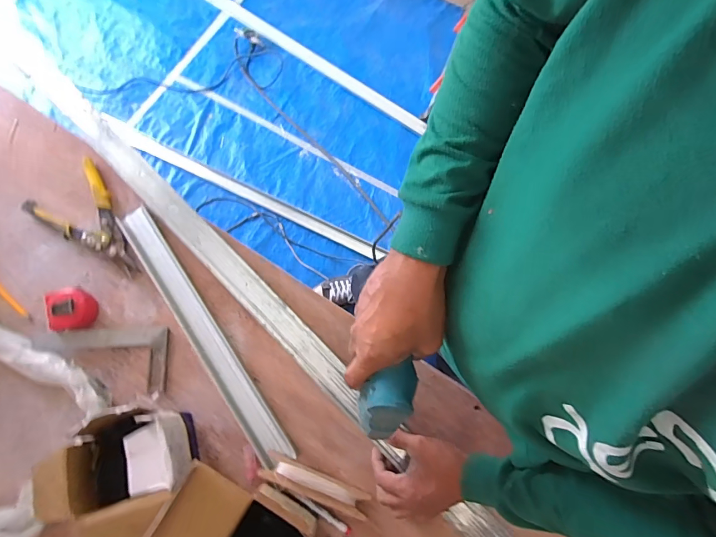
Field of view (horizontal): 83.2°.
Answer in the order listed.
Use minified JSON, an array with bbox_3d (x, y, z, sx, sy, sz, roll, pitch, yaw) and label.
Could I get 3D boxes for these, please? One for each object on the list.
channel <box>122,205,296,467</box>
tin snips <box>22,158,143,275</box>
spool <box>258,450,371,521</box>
[{"bbox_3d":[-0.257,0.100,0.650,0.056,0.018,0.469,-34,78,-8],"label":"channel"},{"bbox_3d":[-0.440,-0.071,0.665,0.126,0.019,0.209,-41,80,-9],"label":"tin snips"},{"bbox_3d":[-0.061,0.312,0.581,0.160,0.027,0.034,22,77,5],"label":"spool"}]

